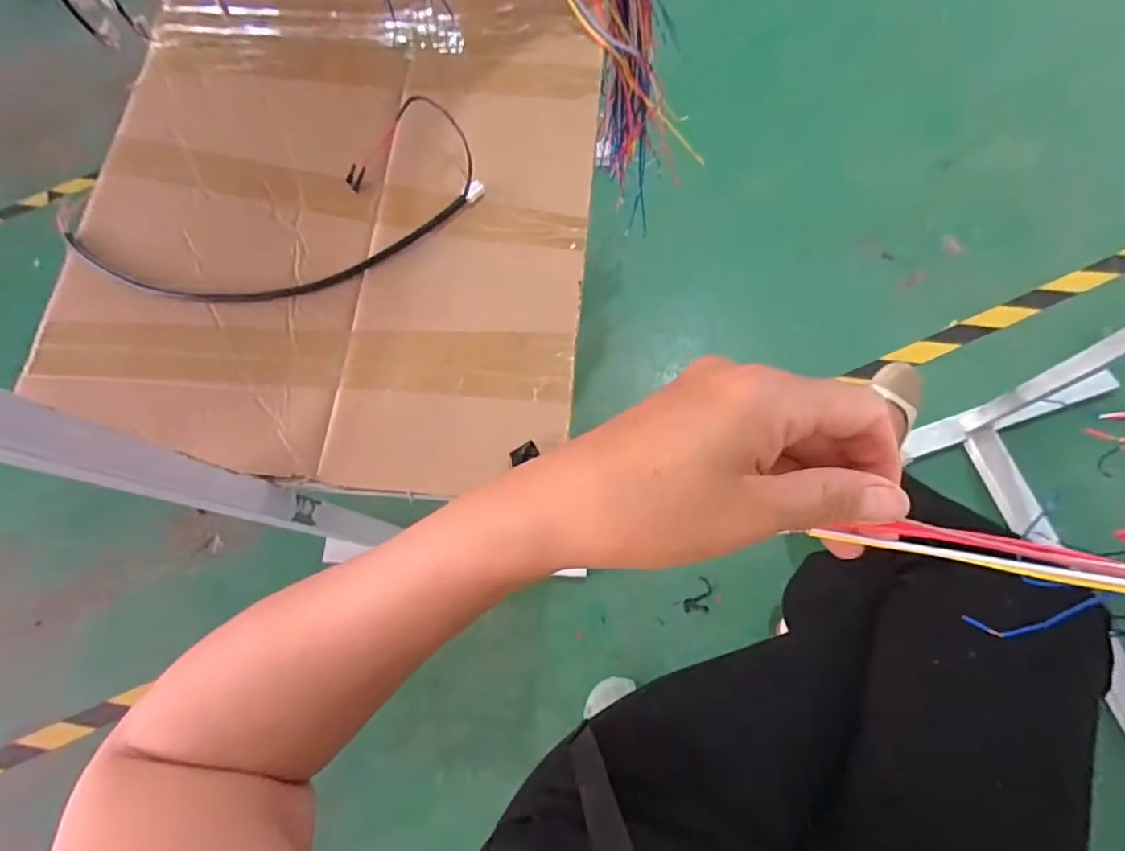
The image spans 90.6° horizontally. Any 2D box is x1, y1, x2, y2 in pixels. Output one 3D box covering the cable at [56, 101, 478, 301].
[{"bbox_3d":[-0.269,-0.193,0.516,0.380,0.026,0.140,-17,74,-4],"label":"cable"}]

